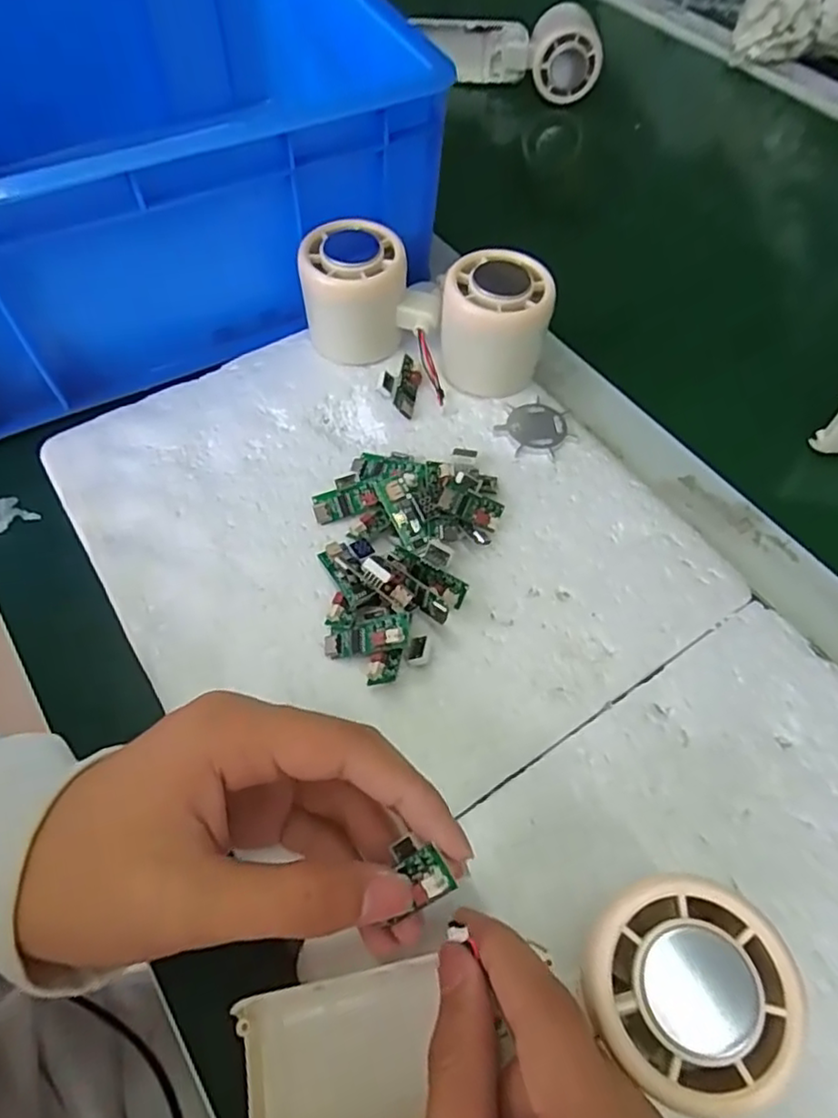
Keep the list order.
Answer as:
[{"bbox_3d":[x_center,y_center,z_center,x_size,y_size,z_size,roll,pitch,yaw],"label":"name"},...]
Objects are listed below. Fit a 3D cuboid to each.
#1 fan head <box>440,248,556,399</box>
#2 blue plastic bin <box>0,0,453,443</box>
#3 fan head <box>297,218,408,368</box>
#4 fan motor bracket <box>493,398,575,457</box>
[{"bbox_3d":[0.040,-0.124,0.346,0.055,0.059,0.045,5,59,2],"label":"fan head"},{"bbox_3d":[-0.187,-0.239,0.377,0.329,0.126,0.264,-25,63,-15],"label":"blue plastic bin"},{"bbox_3d":[-0.036,-0.144,0.357,0.053,0.061,0.042,-8,59,-6],"label":"fan head"},{"bbox_3d":[0.062,-0.070,0.346,0.038,0.006,0.037,0,59,-1],"label":"fan motor bracket"}]

